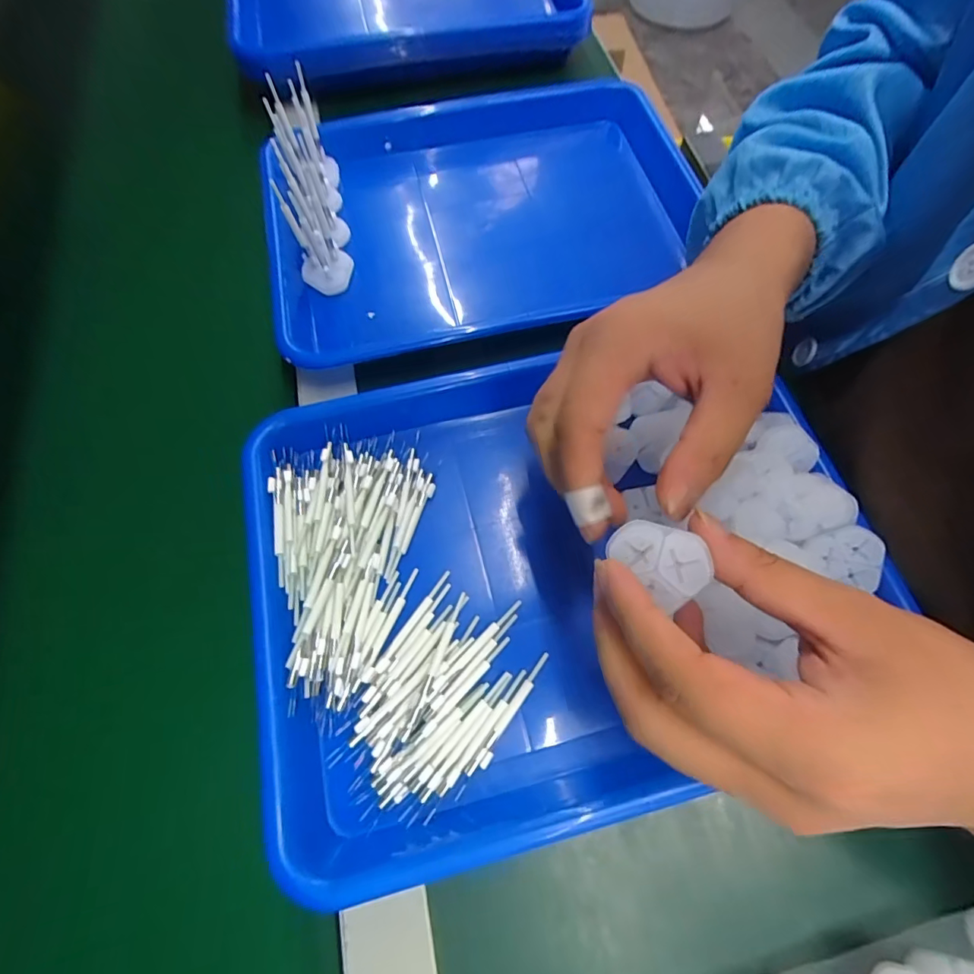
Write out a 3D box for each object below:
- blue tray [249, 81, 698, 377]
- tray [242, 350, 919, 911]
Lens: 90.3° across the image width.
[{"bbox_3d":[0.019,-0.226,0.375,0.376,0.053,0.250,-13,67,-6],"label":"blue tray"},{"bbox_3d":[0.036,0.038,0.272,0.318,0.041,0.243,-13,67,-6],"label":"tray"}]

